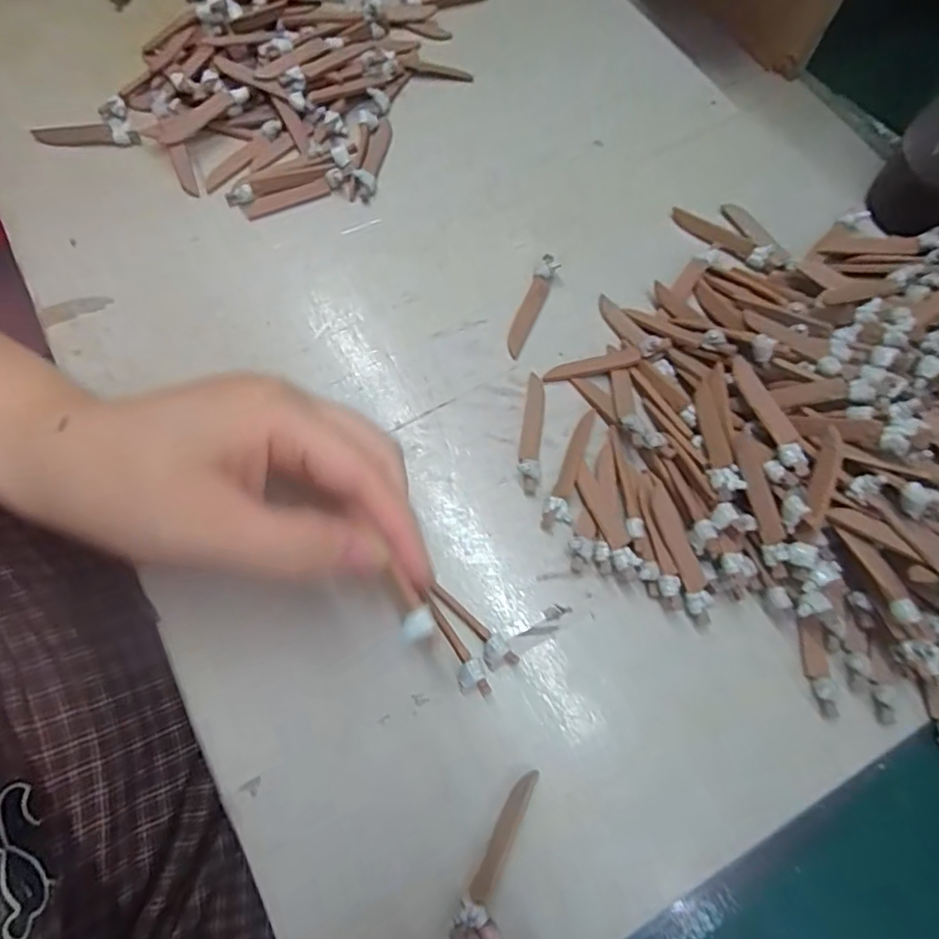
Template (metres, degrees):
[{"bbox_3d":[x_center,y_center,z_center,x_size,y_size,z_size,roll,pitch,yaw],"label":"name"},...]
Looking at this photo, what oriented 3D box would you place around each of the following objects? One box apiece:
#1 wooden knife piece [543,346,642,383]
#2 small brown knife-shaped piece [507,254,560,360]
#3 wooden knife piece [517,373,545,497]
[{"bbox_3d":[0.058,-0.049,0.276,0.045,0.004,0.009,-12,71,11],"label":"wooden knife piece"},{"bbox_3d":[0.030,-0.081,0.288,0.010,0.006,0.056,23,73,8],"label":"small brown knife-shaped piece"},{"bbox_3d":[0.028,-0.018,0.266,0.009,0.009,0.058,6,71,2],"label":"wooden knife piece"}]

